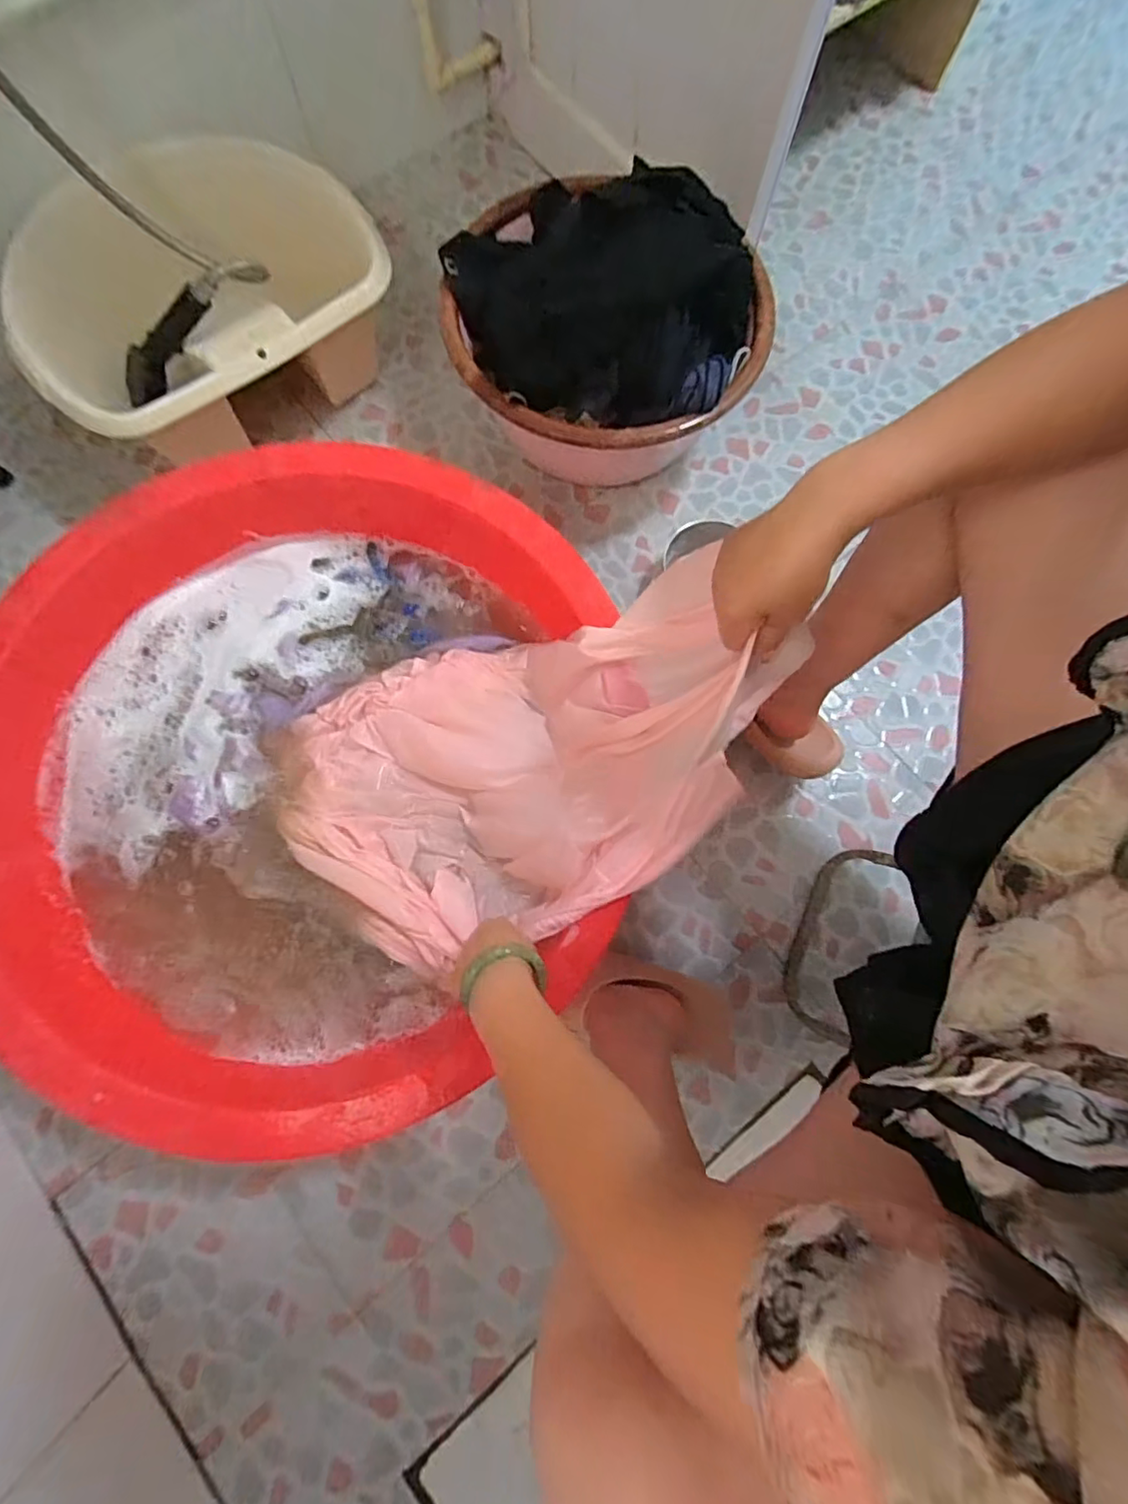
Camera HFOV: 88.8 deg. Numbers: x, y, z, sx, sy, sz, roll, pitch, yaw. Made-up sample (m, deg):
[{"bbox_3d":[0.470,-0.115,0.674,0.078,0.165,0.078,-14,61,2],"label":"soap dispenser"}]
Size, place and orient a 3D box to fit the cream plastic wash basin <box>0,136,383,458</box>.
[{"bbox_3d":[-0.451,-0.582,0.757,0.435,0.170,0.343,-26,80,-5],"label":"cream plastic wash basin"}]

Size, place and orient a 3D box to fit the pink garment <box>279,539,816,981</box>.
[{"bbox_3d":[-0.066,0.005,0.554,0.446,0.214,0.324,-23,78,-7],"label":"pink garment"}]

